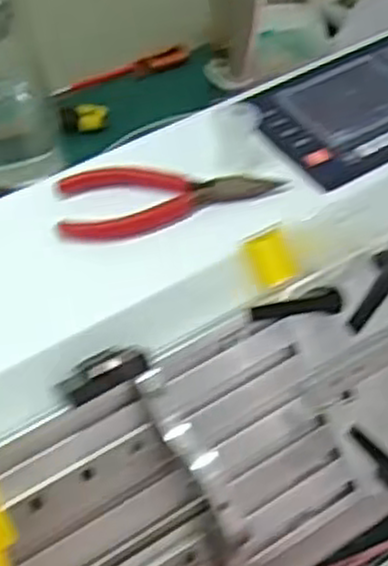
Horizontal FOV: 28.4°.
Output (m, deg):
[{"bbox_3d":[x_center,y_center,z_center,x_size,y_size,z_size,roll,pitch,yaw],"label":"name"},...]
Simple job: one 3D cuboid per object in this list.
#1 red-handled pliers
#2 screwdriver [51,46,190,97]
[{"bbox_3d":[-0.014,-0.045,0.417,0.118,0.009,0.048,-3,50,1],"label":"red-handled pliers"},{"bbox_3d":[-0.069,-0.200,0.729,0.138,0.014,0.020,-24,53,-15],"label":"screwdriver"}]

